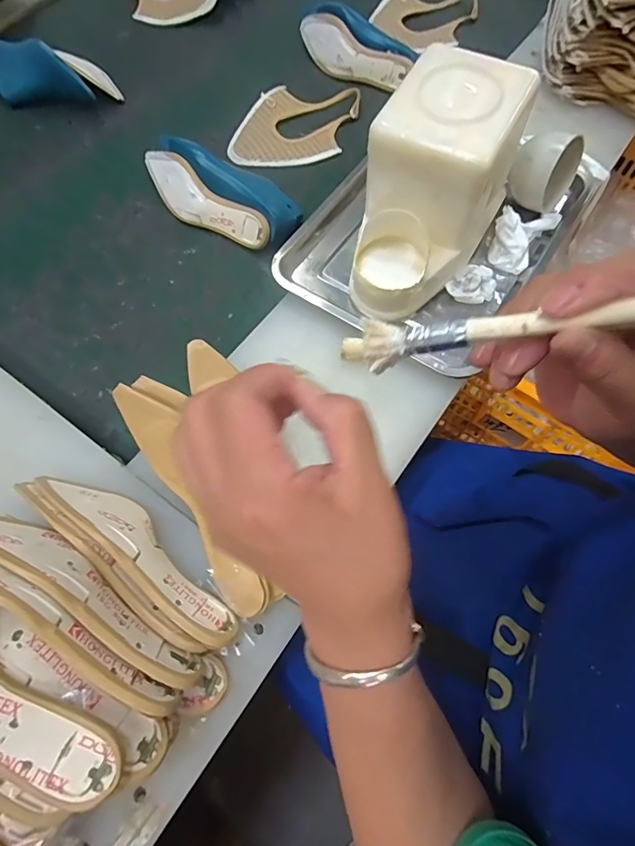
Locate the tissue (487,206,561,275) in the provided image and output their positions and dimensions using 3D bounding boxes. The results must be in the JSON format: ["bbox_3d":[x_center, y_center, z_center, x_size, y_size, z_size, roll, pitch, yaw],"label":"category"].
[{"bbox_3d":[0.261,-0.248,0.564,0.061,0.047,0.110,35,73,13],"label":"tissue"}]

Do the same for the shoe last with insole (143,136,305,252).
[{"bbox_3d":[-0.149,-0.345,0.665,0.271,0.069,0.114,26,71,10],"label":"shoe last with insole"}]

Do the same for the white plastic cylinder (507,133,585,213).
[{"bbox_3d":[0.292,-0.324,0.582,0.066,0.095,0.079,41,74,15],"label":"white plastic cylinder"}]

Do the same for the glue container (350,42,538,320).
[{"bbox_3d":[0.126,-0.255,0.509,0.131,0.177,0.232,28,71,11],"label":"glue container"}]

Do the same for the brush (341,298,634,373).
[{"bbox_3d":[0.083,-0.038,0.180,0.147,0.012,0.015,-4,68,17],"label":"brush"}]

